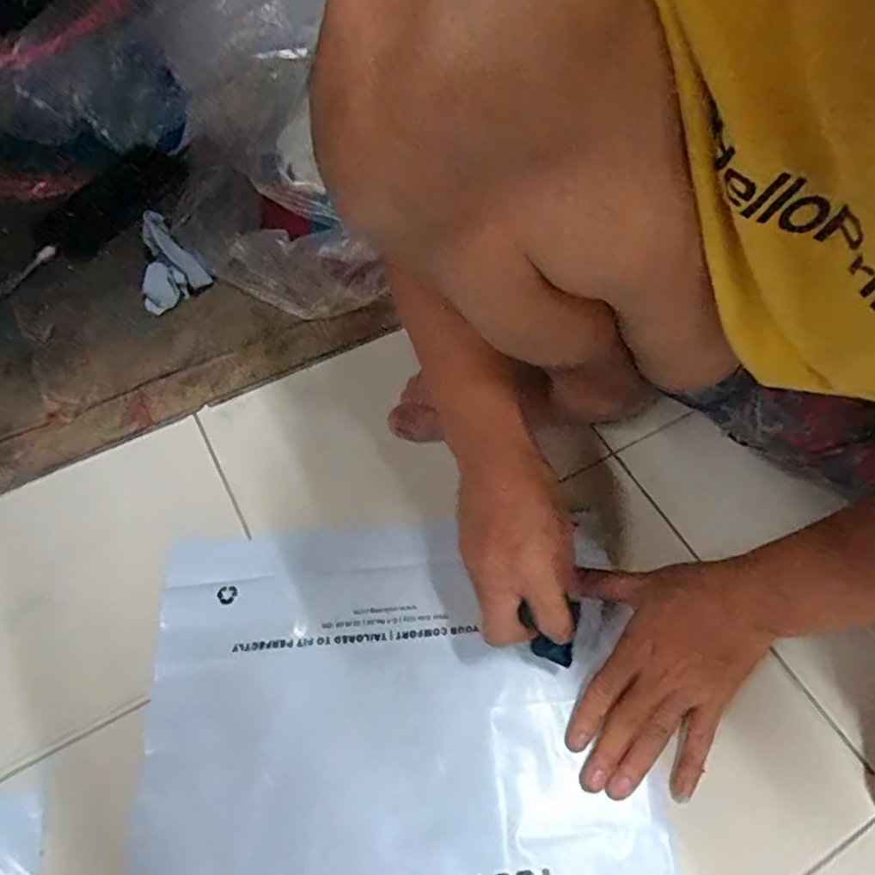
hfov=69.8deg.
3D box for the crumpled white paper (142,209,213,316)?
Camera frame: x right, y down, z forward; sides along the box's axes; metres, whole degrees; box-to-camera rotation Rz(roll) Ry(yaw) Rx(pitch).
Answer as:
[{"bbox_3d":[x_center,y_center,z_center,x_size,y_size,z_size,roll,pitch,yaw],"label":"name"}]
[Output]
[{"bbox_3d":[-0.268,-0.165,0.601,0.063,0.018,0.080,-39,96,-6],"label":"crumpled white paper"}]

